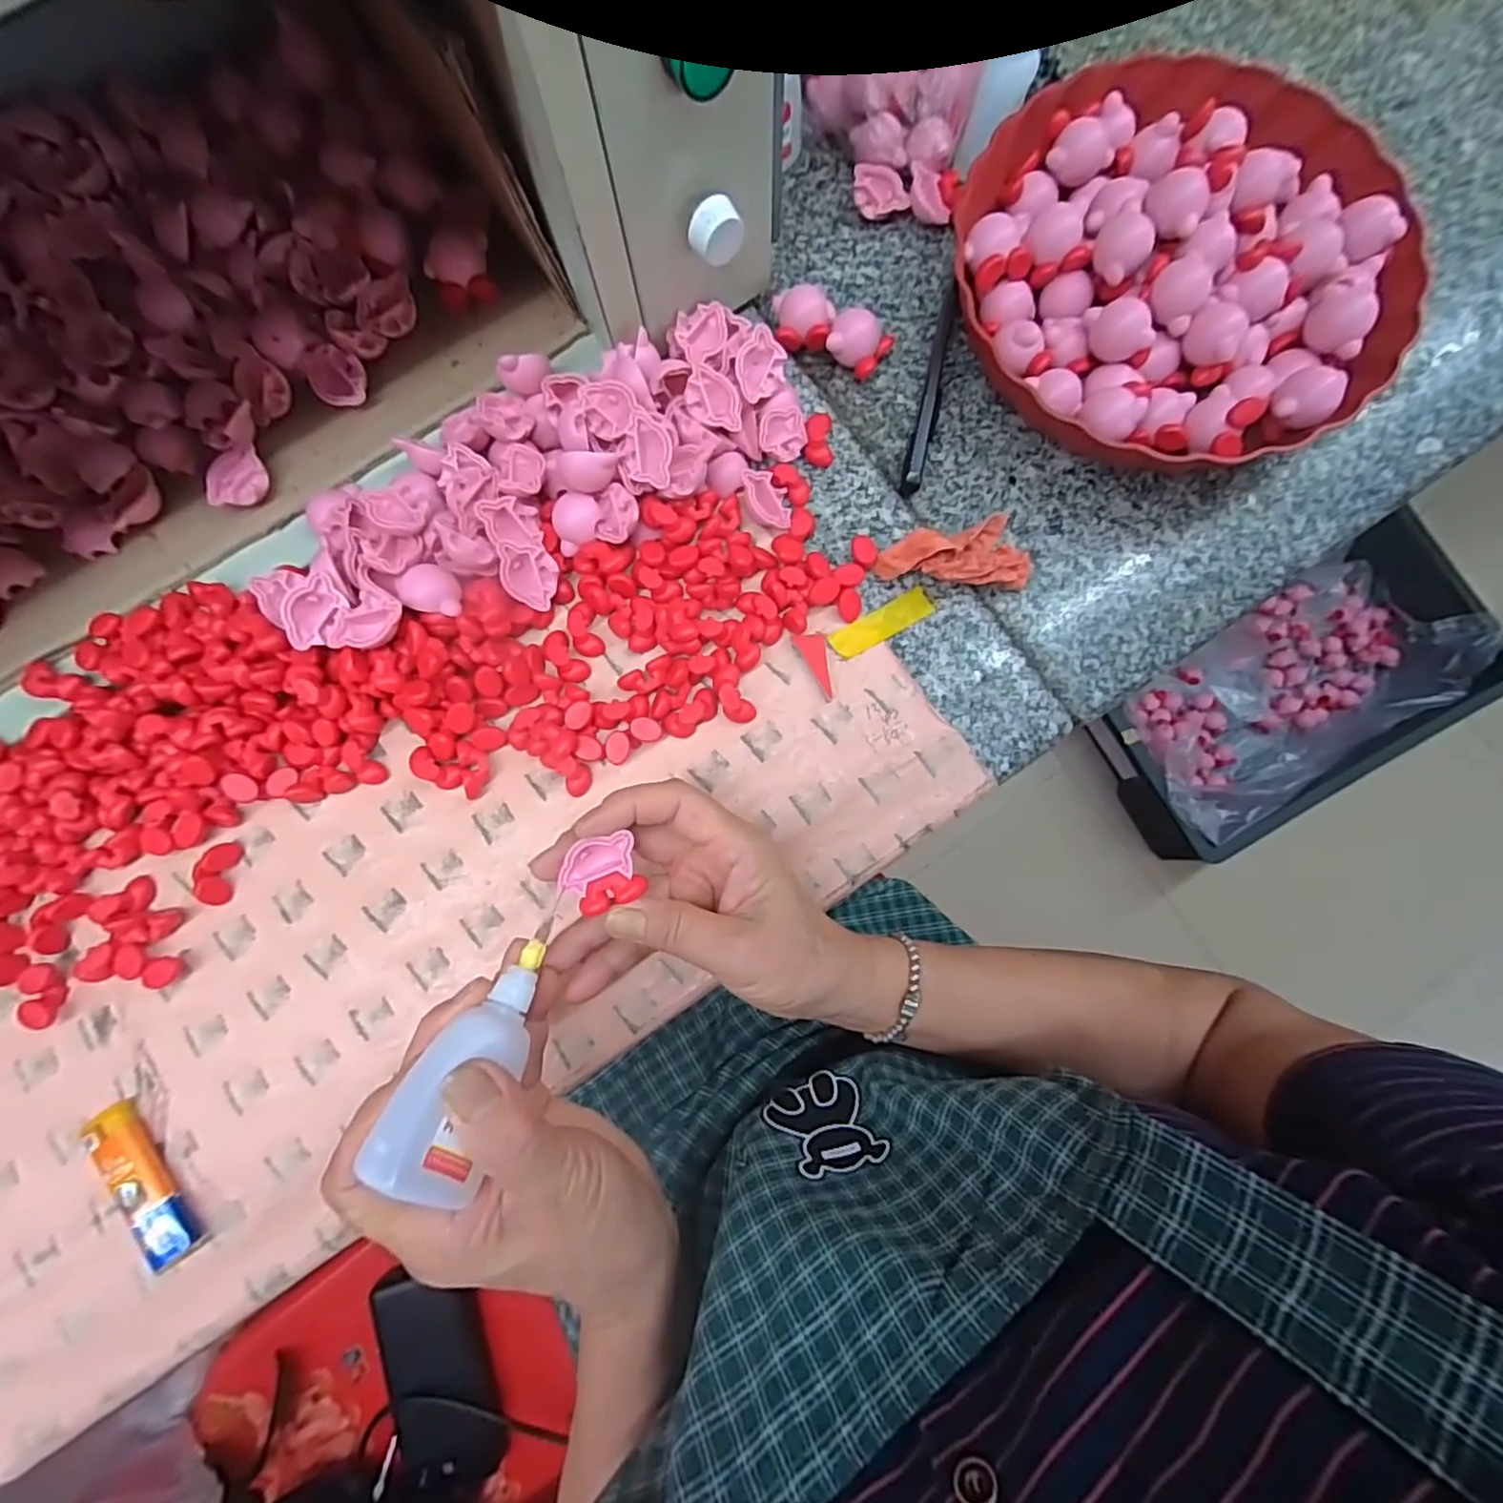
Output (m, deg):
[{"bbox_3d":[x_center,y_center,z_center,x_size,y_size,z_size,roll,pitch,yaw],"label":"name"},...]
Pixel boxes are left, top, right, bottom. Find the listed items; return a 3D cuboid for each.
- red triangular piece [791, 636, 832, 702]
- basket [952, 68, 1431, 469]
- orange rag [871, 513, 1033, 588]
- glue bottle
[{"bbox_3d":[0.039,-0.049,0.350,0.016,0.005,0.038,-30,83,-4],"label":"red triangular piece"},{"bbox_3d":[0.234,-0.267,0.360,0.223,0.054,0.231,0,82,1],"label":"basket"},{"bbox_3d":[0.115,-0.104,0.355,0.081,0.030,0.043,-21,82,-2],"label":"orange rag"},{"bbox_3d":[-0.100,0.108,0.248,0.036,0.024,0.107,23,49,0],"label":"glue bottle"}]

